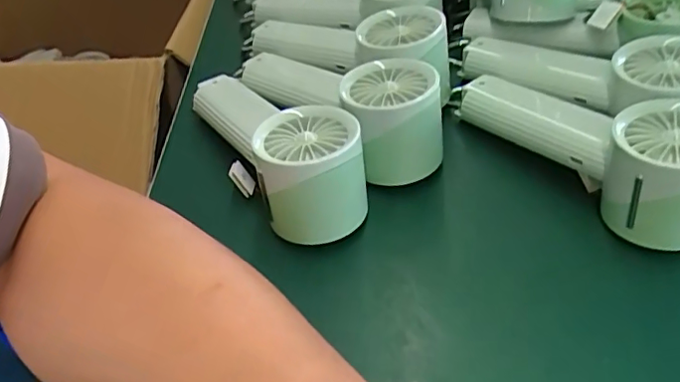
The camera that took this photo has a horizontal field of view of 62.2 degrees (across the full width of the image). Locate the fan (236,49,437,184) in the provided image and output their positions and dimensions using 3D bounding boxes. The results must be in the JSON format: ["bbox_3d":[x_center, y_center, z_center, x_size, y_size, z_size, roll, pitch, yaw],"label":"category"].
[{"bbox_3d":[-0.007,-0.073,0.393,0.064,0.059,0.187,-34,52,-24],"label":"fan"}]

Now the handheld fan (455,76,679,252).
[{"bbox_3d":[0.152,-0.038,0.341,0.064,0.059,0.172,-26,49,-17],"label":"handheld fan"}]

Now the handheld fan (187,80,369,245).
[{"bbox_3d":[-0.046,-0.041,0.374,0.060,0.067,0.177,-26,49,-17],"label":"handheld fan"}]

